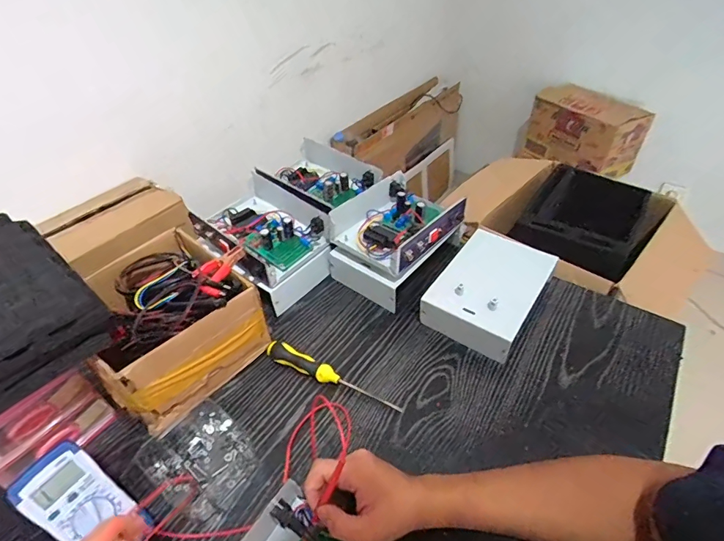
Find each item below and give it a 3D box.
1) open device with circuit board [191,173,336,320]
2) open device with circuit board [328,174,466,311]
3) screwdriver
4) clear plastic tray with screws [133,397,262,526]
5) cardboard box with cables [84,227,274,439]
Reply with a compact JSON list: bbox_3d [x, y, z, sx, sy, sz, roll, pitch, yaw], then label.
[{"bbox_3d":[-0.172,-0.054,0.732,0.213,0.115,0.157,31,53,31],"label":"open device with circuit board"},{"bbox_3d":[0.061,-0.056,0.732,0.157,0.112,0.203,27,51,29],"label":"open device with circuit board"},{"bbox_3d":[-0.045,0.148,0.588,0.208,0.026,0.026,19,48,22],"label":"screwdriver"},{"bbox_3d":[-0.198,0.231,0.520,0.130,0.019,0.107,27,51,28],"label":"clear plastic tray with screws"},{"bbox_3d":[-0.274,0.071,0.596,0.202,0.151,0.190,32,54,32],"label":"cardboard box with cables"}]

